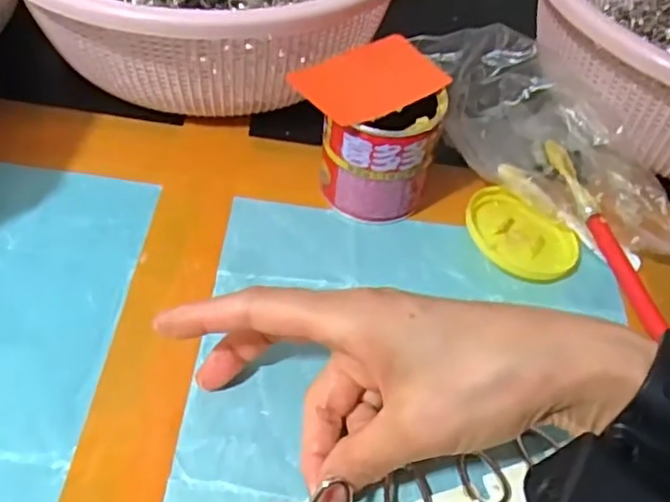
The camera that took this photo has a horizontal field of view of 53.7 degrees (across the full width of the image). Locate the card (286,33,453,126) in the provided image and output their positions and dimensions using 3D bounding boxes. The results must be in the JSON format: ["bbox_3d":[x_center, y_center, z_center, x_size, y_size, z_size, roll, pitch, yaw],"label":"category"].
[{"bbox_3d":[0.021,-0.094,0.361,0.081,0.004,0.049,-30,65,-27],"label":"card"}]

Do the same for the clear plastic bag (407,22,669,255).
[{"bbox_3d":[0.129,-0.072,0.392,0.177,0.069,0.081,31,57,18],"label":"clear plastic bag"}]

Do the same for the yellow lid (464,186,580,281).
[{"bbox_3d":[0.108,-0.011,0.381,0.066,0.014,0.054,10,50,2],"label":"yellow lid"}]

